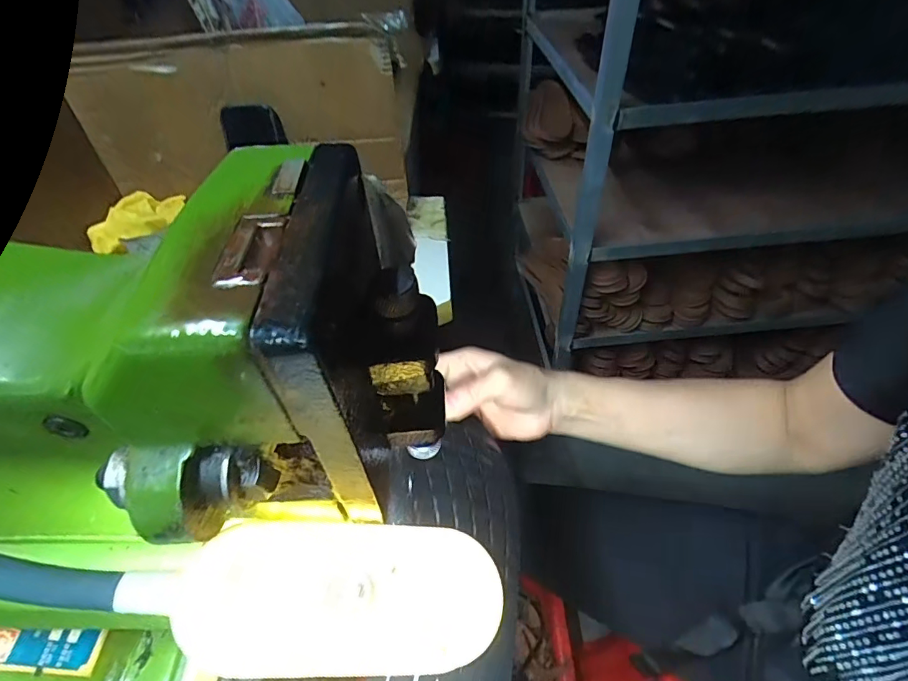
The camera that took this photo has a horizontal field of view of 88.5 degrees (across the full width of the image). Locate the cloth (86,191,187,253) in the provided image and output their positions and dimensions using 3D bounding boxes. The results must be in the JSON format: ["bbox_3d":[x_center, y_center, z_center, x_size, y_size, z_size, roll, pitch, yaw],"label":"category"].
[{"bbox_3d":[-0.507,-0.190,0.741,0.095,0.049,0.174,-1,47,3],"label":"cloth"}]

